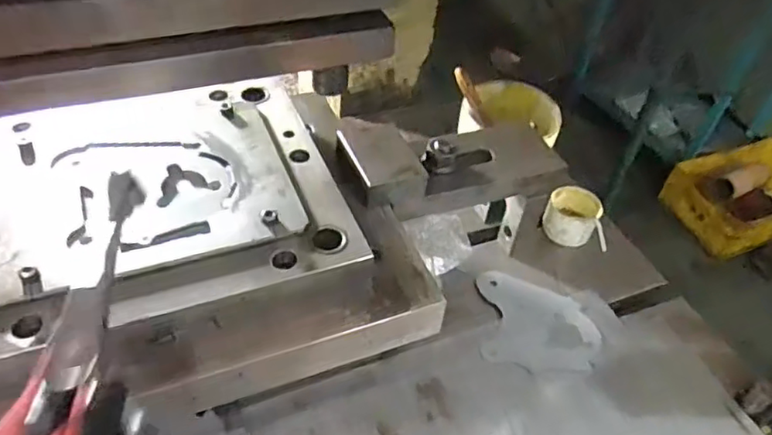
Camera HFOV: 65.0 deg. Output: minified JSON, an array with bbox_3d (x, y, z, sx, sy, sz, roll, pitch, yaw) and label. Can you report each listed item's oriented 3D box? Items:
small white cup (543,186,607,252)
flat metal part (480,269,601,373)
[{"bbox_3d":[0.246,0.003,0.795,0.069,0.050,0.081,-3,45,-9],"label":"small white cup"},{"bbox_3d":[0.175,0.118,0.698,0.129,0.005,0.126,6,45,0],"label":"flat metal part"}]

